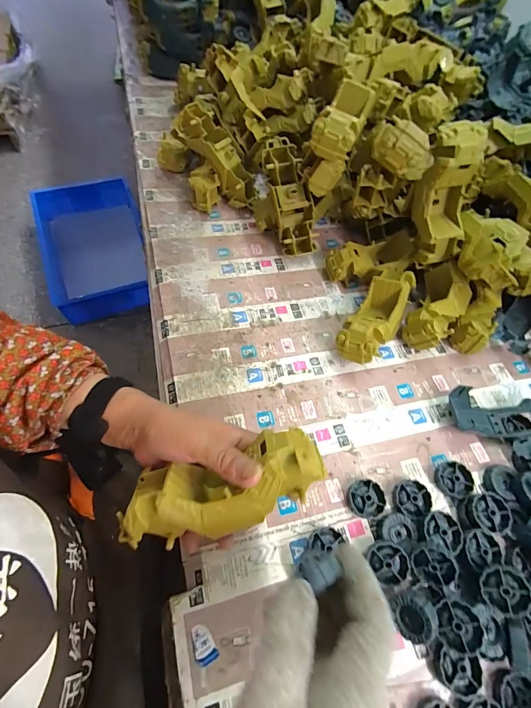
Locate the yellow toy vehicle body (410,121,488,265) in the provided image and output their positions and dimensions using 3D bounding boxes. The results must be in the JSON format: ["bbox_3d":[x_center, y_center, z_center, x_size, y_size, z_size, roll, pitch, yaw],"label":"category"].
[{"bbox_3d":[0.231,-0.202,0.425,0.053,0.158,0.051,-16,39,-13],"label":"yellow toy vehicle body"}]

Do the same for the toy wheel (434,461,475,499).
[{"bbox_3d":[0.211,0.142,0.368,0.039,0.013,0.037,3,61,-5],"label":"toy wheel"}]

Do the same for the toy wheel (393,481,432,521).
[{"bbox_3d":[0.158,0.157,0.354,0.036,0.013,0.036,3,61,-5],"label":"toy wheel"}]

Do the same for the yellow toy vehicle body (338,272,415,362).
[{"bbox_3d":[0.151,-0.051,0.450,0.057,0.061,0.150,32,63,11],"label":"yellow toy vehicle body"}]

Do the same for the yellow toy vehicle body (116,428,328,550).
[{"bbox_3d":[-0.035,0.110,0.271,0.169,0.050,0.063,-19,63,1],"label":"yellow toy vehicle body"}]

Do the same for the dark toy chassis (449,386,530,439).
[{"bbox_3d":[0.292,0.075,0.401,0.123,0.030,0.053,8,61,-2],"label":"dark toy chassis"}]

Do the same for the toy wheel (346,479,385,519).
[{"bbox_3d":[0.107,0.154,0.349,0.036,0.012,0.035,3,61,-5],"label":"toy wheel"}]

